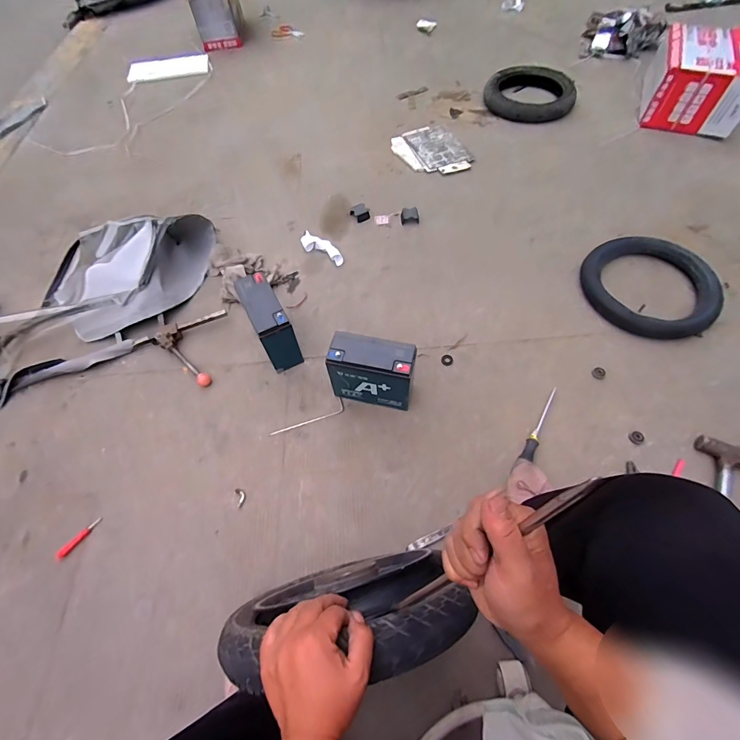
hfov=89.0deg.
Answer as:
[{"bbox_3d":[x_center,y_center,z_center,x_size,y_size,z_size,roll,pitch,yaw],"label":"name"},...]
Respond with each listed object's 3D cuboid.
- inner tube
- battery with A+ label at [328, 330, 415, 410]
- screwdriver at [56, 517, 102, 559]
[{"bbox_3d":[0.733,-0.224,0.974,0.286,0.045,0.299,-1,59,2],"label":"inner tube"},{"bbox_3d":[0.006,0.007,0.838,0.184,0.170,0.086,12,61,10],"label":"battery with A+ label"},{"bbox_3d":[-0.586,0.338,0.762,0.016,0.008,0.089,26,51,17],"label":"screwdriver"}]

